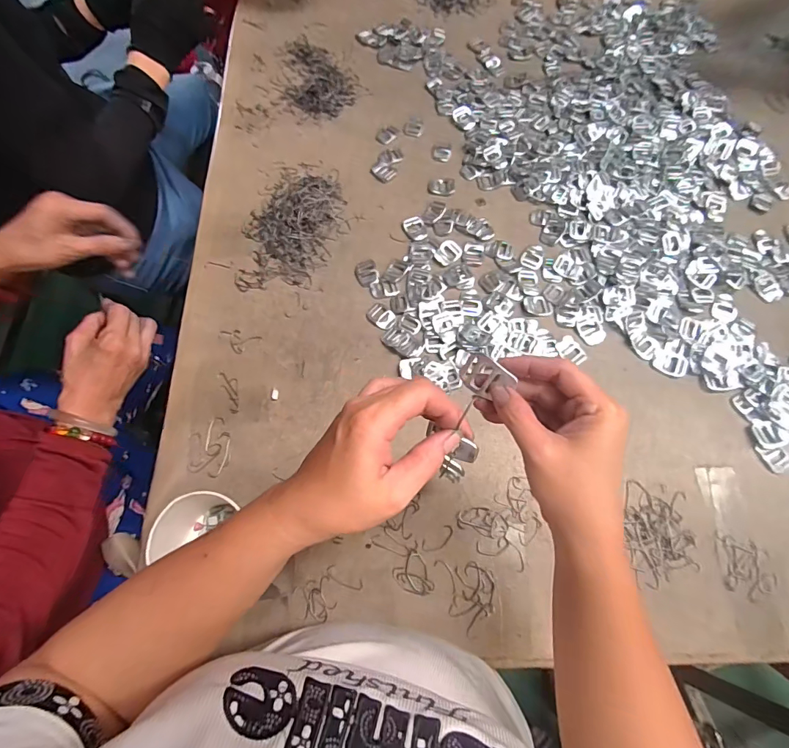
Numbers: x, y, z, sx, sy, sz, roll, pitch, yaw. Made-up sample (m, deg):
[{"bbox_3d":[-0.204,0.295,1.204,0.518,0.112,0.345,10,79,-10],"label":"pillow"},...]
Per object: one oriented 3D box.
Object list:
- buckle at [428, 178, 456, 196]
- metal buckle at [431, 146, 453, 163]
[{"bbox_3d":[0.071,-0.282,0.640,0.040,0.004,0.038,10,70,5],"label":"buckle"},{"bbox_3d":[0.074,-0.346,0.667,0.032,0.004,0.030,0,69,1],"label":"metal buckle"}]

